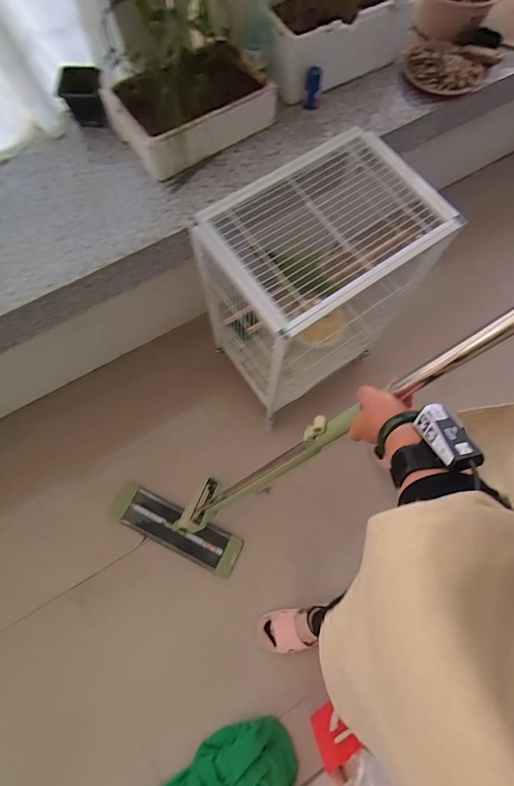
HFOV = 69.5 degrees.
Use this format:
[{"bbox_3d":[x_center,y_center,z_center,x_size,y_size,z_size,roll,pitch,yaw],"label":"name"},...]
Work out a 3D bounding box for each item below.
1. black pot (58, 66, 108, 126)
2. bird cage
[{"bbox_3d":[-0.397,-0.683,0.861,0.093,0.079,0.086,-2,74,-1],"label":"black pot"},{"bbox_3d":[0.126,-0.259,0.979,0.437,0.568,0.326,-36,78,-10],"label":"bird cage"}]

